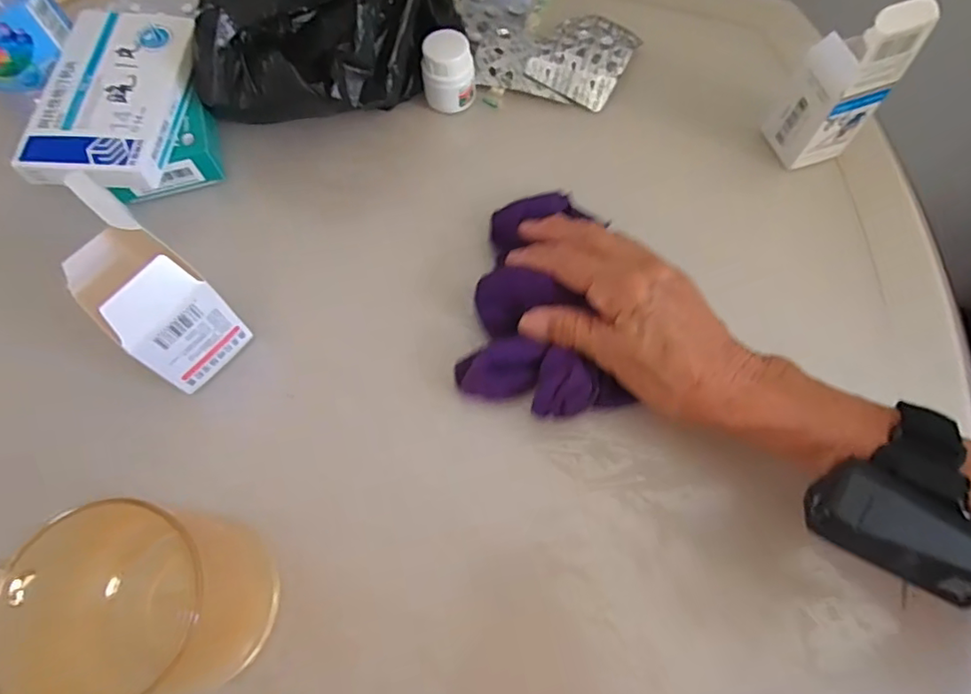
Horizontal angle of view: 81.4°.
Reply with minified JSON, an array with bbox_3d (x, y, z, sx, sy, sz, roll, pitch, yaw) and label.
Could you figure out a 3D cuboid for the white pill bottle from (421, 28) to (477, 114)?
[{"bbox_3d":[-0.026,-0.193,0.399,0.036,0.043,0.032,-4,68,-1],"label":"white pill bottle"}]

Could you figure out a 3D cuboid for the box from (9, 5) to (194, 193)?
[{"bbox_3d":[-0.242,-0.163,0.367,0.084,0.013,0.139,4,66,1],"label":"box"}]

